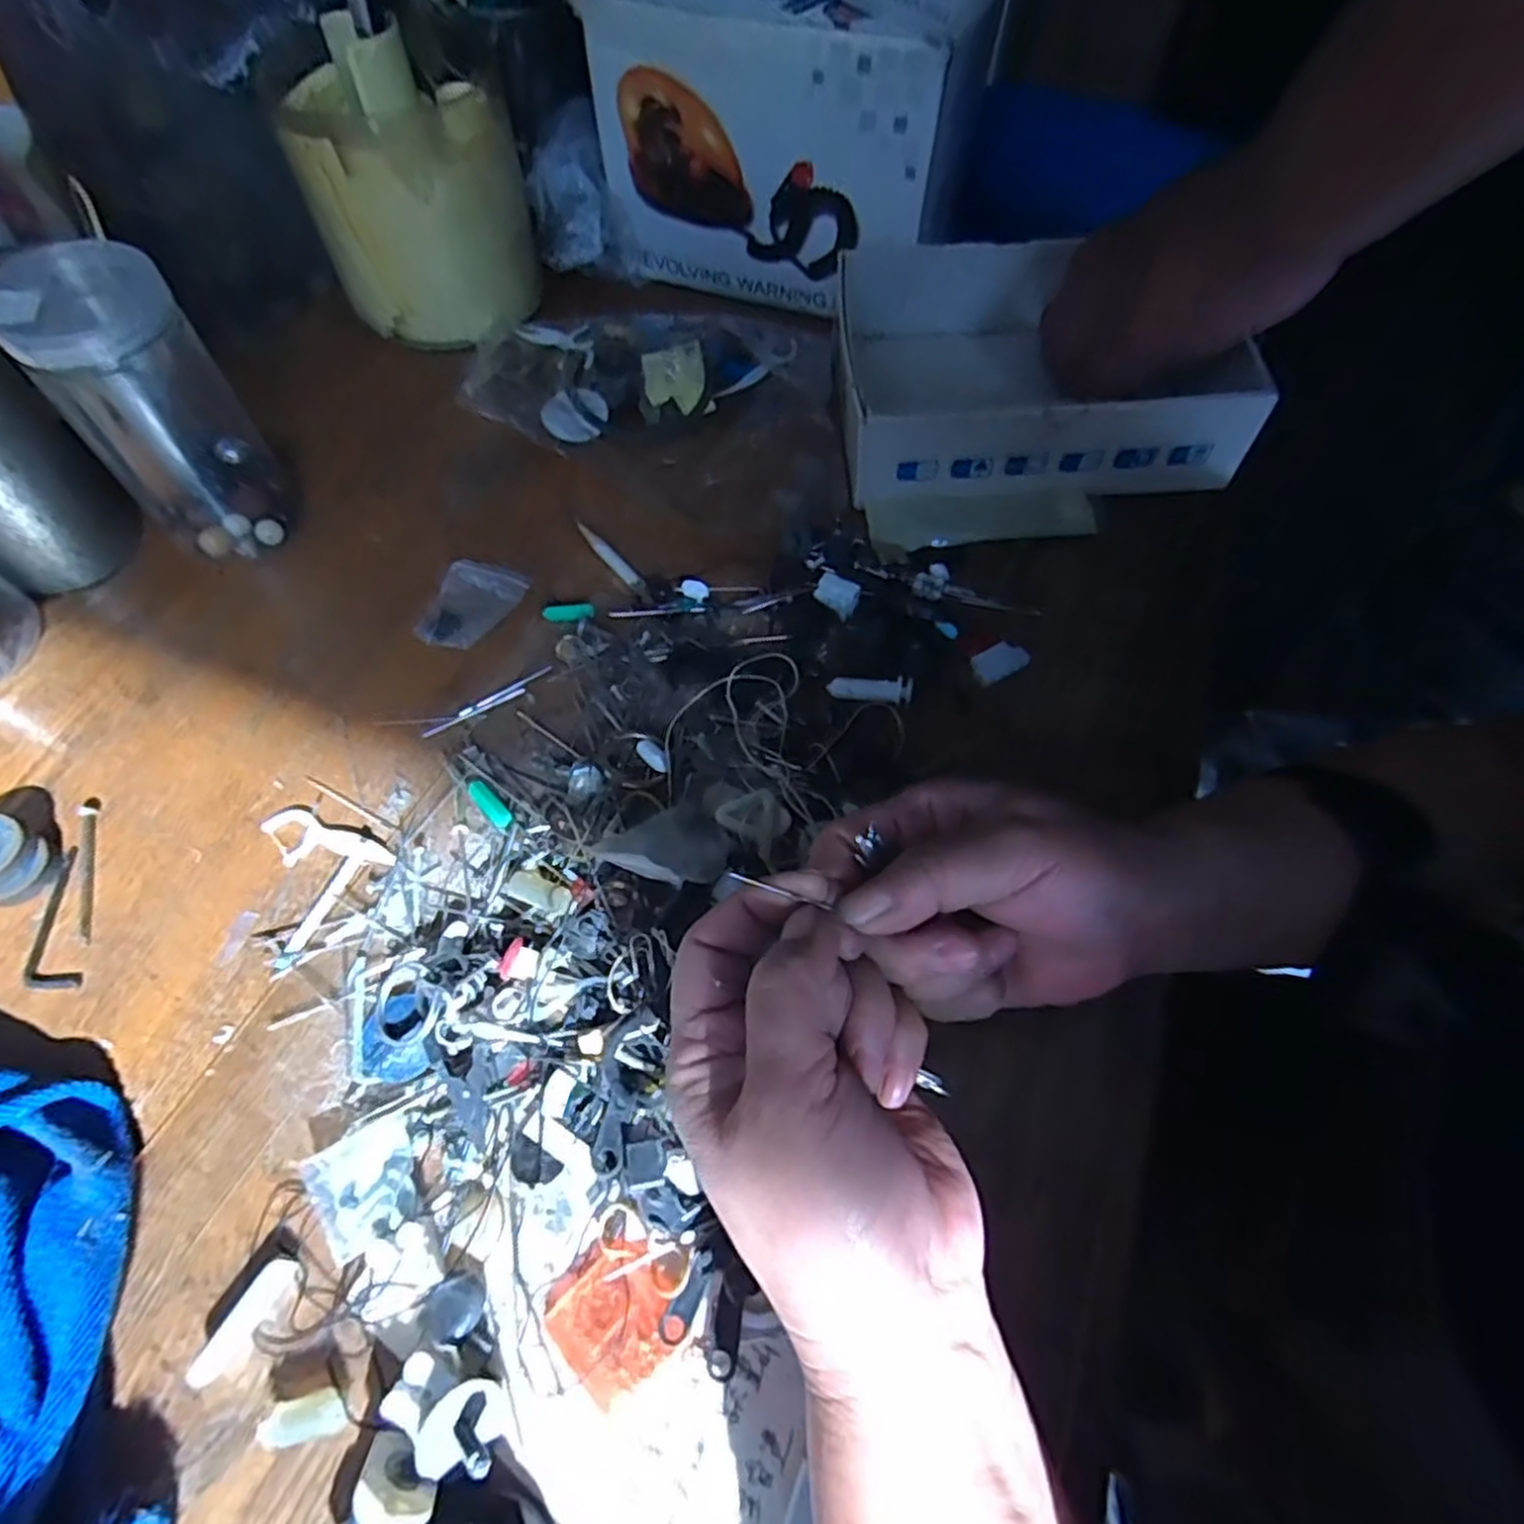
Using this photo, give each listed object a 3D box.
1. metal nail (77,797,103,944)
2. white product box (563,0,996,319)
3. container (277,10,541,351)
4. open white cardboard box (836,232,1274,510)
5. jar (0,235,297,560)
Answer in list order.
[{"bbox_3d":[-0.275,0.043,0.315,0.007,0.004,0.065,-17,61,-10],"label":"metal nail"},{"bbox_3d":[0.016,-0.390,0.470,0.197,0.144,0.146,17,61,9],"label":"white product box"},{"bbox_3d":[-0.201,-0.326,0.453,0.118,0.126,0.087,1,60,0],"label":"container"},{"bbox_3d":[0.145,-0.224,0.434,0.198,0.058,0.161,0,60,-1],"label":"open white cardboard box"},{"bbox_3d":[-0.276,-0.159,0.359,0.064,0.125,0.057,-34,66,-19],"label":"jar"}]

